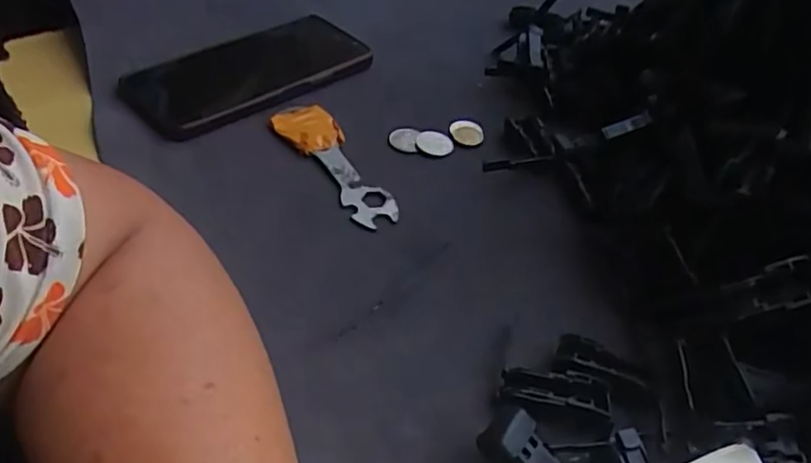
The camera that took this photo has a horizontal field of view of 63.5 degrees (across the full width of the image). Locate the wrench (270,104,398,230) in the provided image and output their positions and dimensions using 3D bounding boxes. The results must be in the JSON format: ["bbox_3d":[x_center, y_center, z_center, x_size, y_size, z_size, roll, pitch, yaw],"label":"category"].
[{"bbox_3d":[-0.045,-0.045,0.407,0.034,0.011,0.121,-24,51,-24],"label":"wrench"}]

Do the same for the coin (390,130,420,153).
[{"bbox_3d":[-0.001,-0.061,0.430,0.019,0.004,0.021,6,54,-8],"label":"coin"}]

